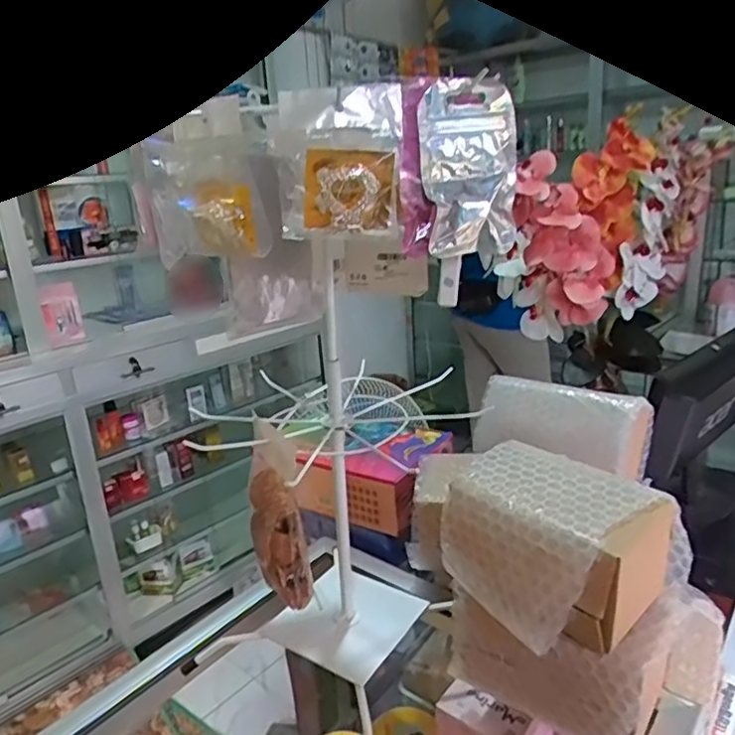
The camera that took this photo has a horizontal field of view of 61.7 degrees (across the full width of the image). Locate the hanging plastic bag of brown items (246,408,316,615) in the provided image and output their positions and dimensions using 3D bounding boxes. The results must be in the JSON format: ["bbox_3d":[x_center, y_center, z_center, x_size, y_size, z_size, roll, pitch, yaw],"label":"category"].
[{"bbox_3d":[-0.065,0.108,0.446,0.055,0.136,0.032,12,23,37],"label":"hanging plastic bag of brown items"}]

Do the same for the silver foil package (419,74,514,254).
[{"bbox_3d":[0.057,-0.113,0.350,0.053,0.091,0.021,-14,21,-31],"label":"silver foil package"}]

